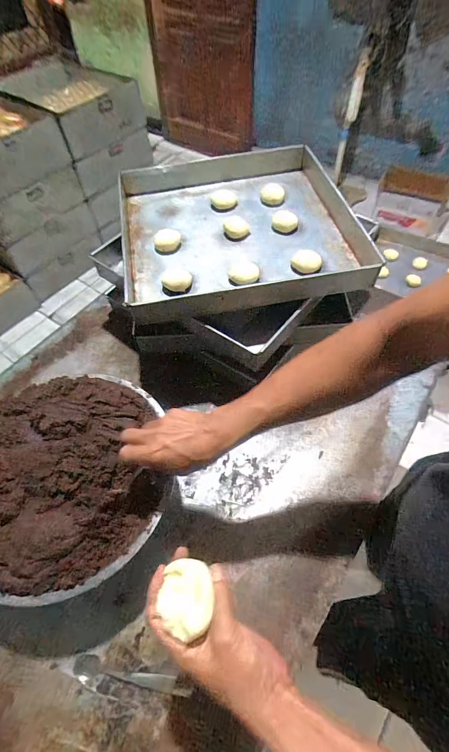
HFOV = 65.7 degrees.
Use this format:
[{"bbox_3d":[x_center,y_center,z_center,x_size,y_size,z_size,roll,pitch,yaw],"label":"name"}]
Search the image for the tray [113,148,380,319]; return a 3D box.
[{"bbox_3d":[0.027,-0.330,0.764,0.489,0.054,0.474,-11,56,-6],"label":"tray"}]

